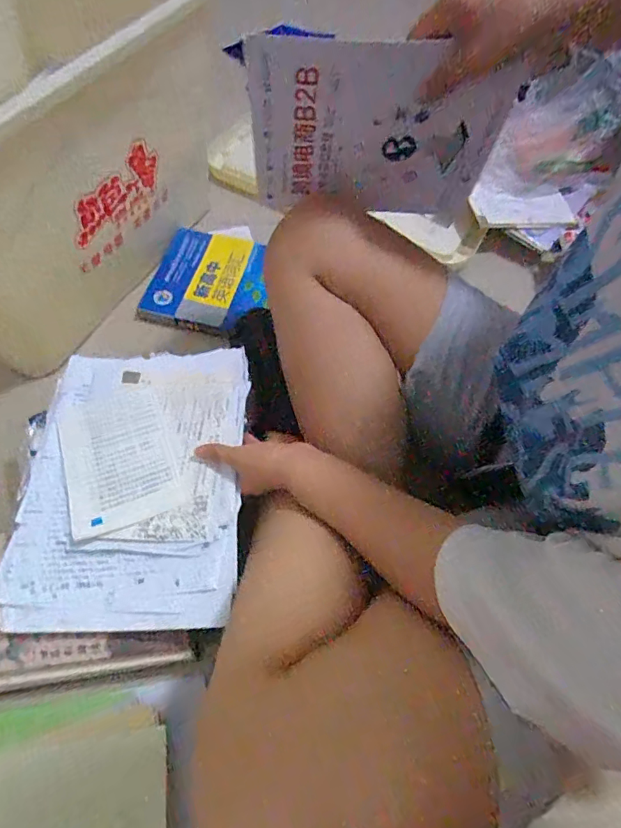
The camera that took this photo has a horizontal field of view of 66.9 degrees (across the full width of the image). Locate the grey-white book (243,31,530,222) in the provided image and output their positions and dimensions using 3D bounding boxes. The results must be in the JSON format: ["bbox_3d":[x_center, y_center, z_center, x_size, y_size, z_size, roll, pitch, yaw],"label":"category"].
[{"bbox_3d":[0.061,-0.257,0.443,0.223,0.174,0.011,0,70,-3],"label":"grey-white book"}]

